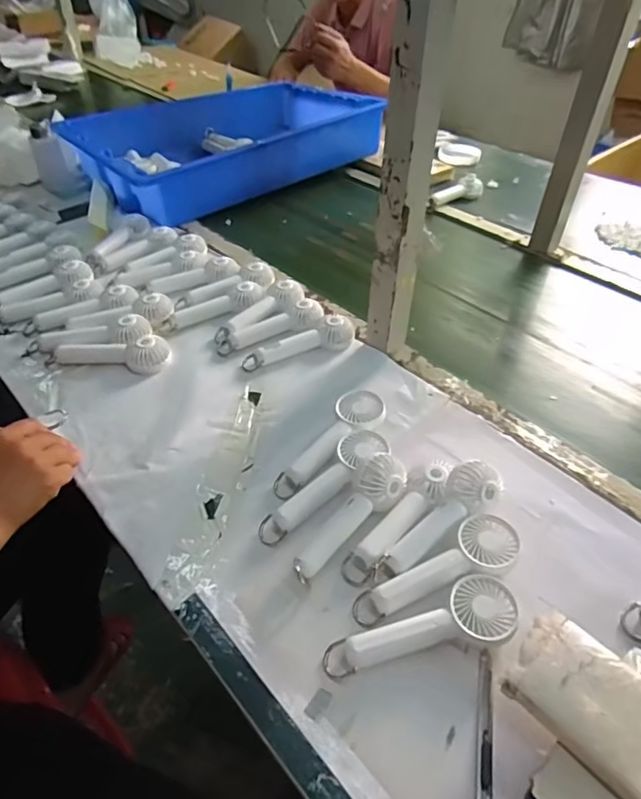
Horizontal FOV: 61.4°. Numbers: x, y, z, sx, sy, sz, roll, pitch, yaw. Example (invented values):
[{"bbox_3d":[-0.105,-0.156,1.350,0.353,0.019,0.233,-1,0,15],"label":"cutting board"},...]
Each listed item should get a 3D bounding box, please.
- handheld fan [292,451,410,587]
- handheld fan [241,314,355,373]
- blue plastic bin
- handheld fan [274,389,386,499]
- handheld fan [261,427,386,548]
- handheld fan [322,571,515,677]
[{"bbox_3d":[0.029,0.112,0.521,0.045,0.036,0.149,32,68,28],"label":"handheld fan"},{"bbox_3d":[-0.025,-0.077,0.736,0.162,0.032,0.044,-19,47,-22],"label":"handheld fan"},{"bbox_3d":[-0.221,-0.597,1.240,0.634,0.110,0.422,-31,52,-31],"label":"blue plastic bin"},{"bbox_3d":[0.016,0.049,0.602,0.056,0.031,0.161,25,47,22],"label":"handheld fan"},{"bbox_3d":[0.008,0.086,0.554,0.048,0.051,0.161,32,50,28],"label":"handheld fan"},{"bbox_3d":[0.088,0.198,0.449,0.162,0.032,0.055,-15,46,-19],"label":"handheld fan"}]

